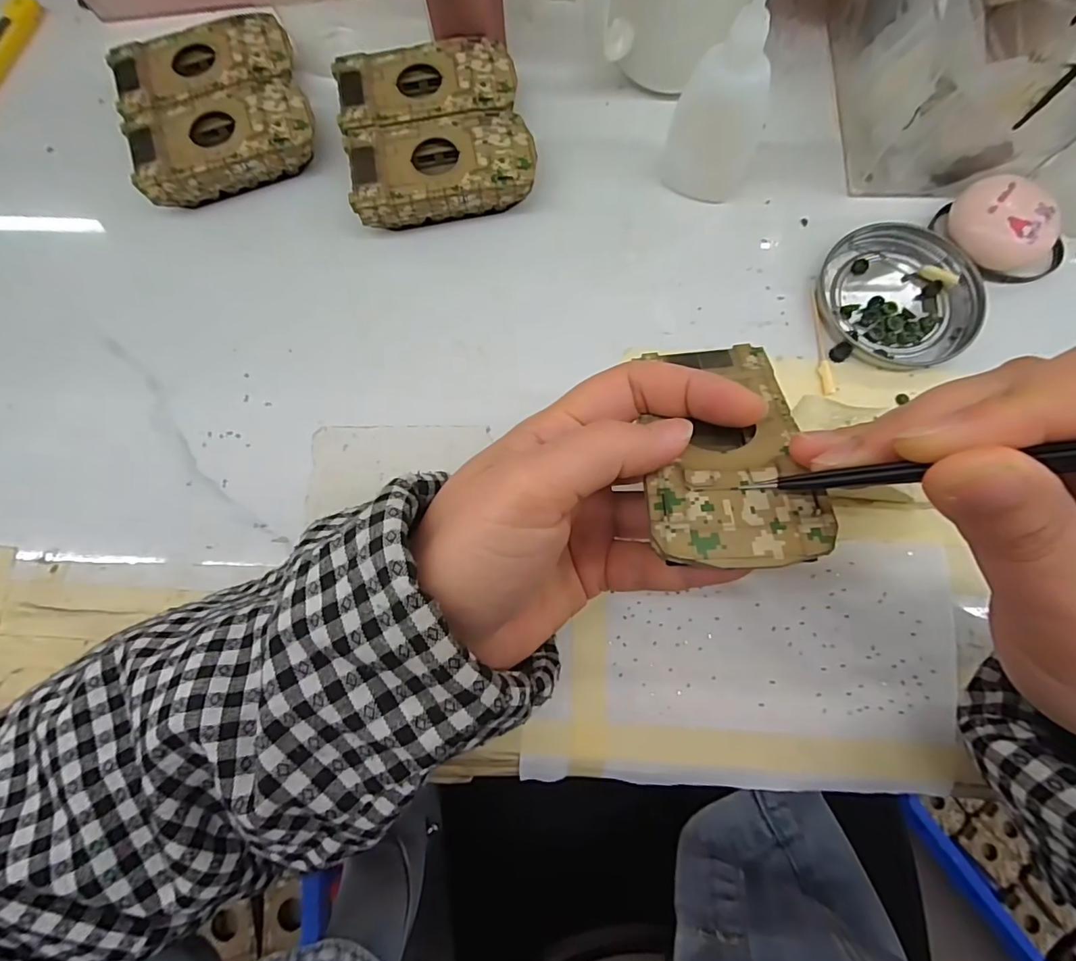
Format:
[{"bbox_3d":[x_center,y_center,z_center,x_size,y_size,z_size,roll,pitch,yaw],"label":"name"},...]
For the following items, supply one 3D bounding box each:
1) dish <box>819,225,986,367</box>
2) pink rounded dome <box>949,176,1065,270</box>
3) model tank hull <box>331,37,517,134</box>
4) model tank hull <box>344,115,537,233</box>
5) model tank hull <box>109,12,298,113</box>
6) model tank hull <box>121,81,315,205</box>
[{"bbox_3d":[0.186,-0.096,0.258,0.075,0.010,0.075,0,78,1],"label":"dish"},{"bbox_3d":[0.237,-0.131,0.255,0.035,0.024,0.047,-23,79,-4],"label":"pink rounded dome"},{"bbox_3d":[-0.061,-0.216,0.283,0.094,0.027,0.052,-10,78,-1],"label":"model tank hull"},{"bbox_3d":[-0.050,-0.166,0.273,0.095,0.028,0.049,-9,78,-1],"label":"model tank hull"},{"bbox_3d":[-0.189,-0.233,0.289,0.095,0.021,0.059,-19,78,-3],"label":"model tank hull"},{"bbox_3d":[-0.172,-0.186,0.279,0.094,0.025,0.047,-19,78,-3],"label":"model tank hull"}]

